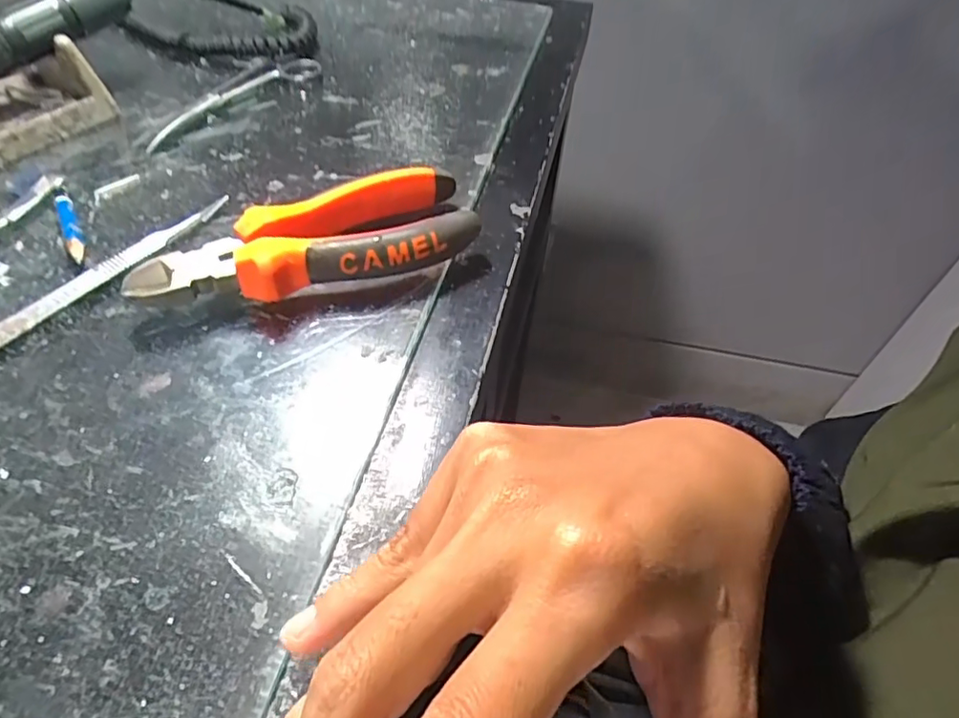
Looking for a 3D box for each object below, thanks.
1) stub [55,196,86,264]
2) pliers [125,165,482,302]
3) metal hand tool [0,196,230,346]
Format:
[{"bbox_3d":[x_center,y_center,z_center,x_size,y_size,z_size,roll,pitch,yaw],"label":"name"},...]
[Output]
[{"bbox_3d":[-0.195,-0.063,0.284,0.007,0.008,0.048,-23,56,-22],"label":"stub"},{"bbox_3d":[-0.076,-0.053,0.273,0.147,0.027,0.056,-13,53,-16],"label":"pliers"},{"bbox_3d":[-0.170,-0.039,0.269,0.010,0.005,0.137,29,54,18],"label":"metal hand tool"}]

